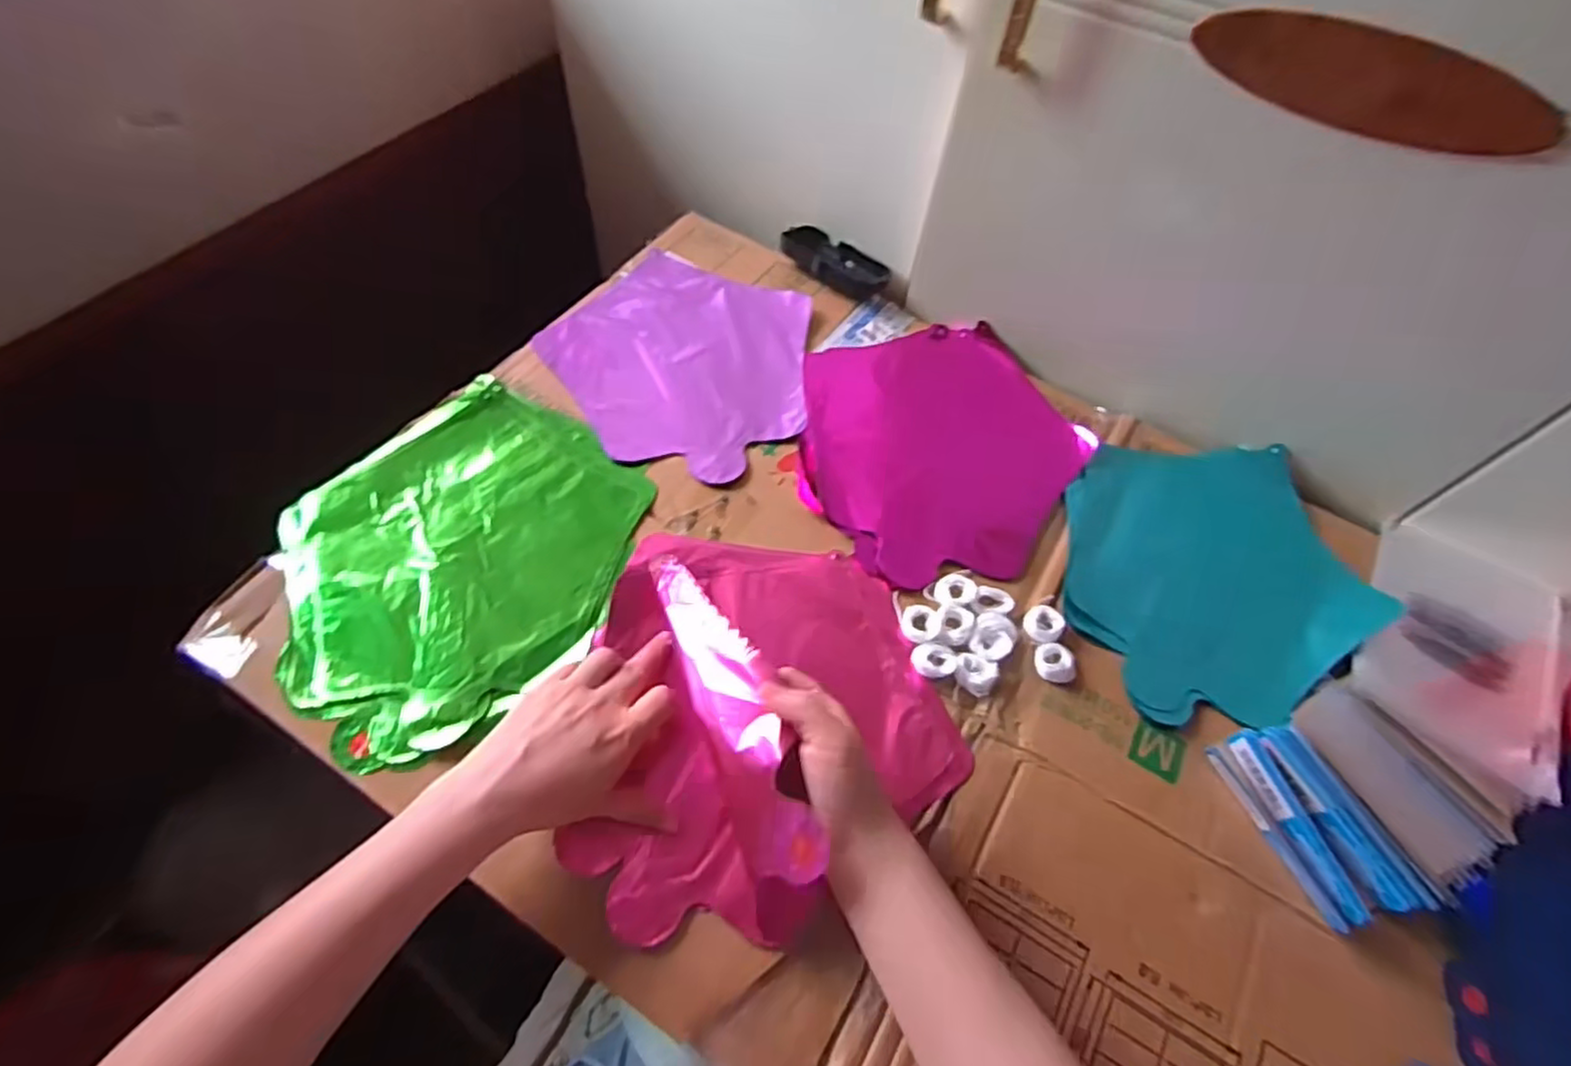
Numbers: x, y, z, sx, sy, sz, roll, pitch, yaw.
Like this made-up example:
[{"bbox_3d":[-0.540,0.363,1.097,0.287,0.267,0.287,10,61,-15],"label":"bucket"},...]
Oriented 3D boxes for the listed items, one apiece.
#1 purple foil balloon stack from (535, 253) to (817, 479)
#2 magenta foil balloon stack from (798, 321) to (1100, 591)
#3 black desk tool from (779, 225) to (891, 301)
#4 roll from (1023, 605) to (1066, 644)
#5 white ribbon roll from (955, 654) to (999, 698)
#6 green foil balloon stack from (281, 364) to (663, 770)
[{"bbox_3d":[-0.090,-0.151,0.615,0.220,0.005,0.224,13,59,3],"label":"purple foil balloon stack"},{"bbox_3d":[0.127,-0.076,0.587,0.231,0.010,0.240,-7,60,-9],"label":"magenta foil balloon stack"},{"bbox_3d":[0.050,-0.263,0.693,0.111,0.024,0.052,34,62,15],"label":"black desk tool"},{"bbox_3d":[0.184,0.064,0.508,0.026,0.008,0.030,21,60,8],"label":"roll"},{"bbox_3d":[0.129,0.096,0.486,0.029,0.010,0.026,24,60,9],"label":"white ribbon roll"},{"bbox_3d":[-0.231,0.013,0.512,0.255,0.015,0.233,-39,69,-24],"label":"green foil balloon stack"}]

